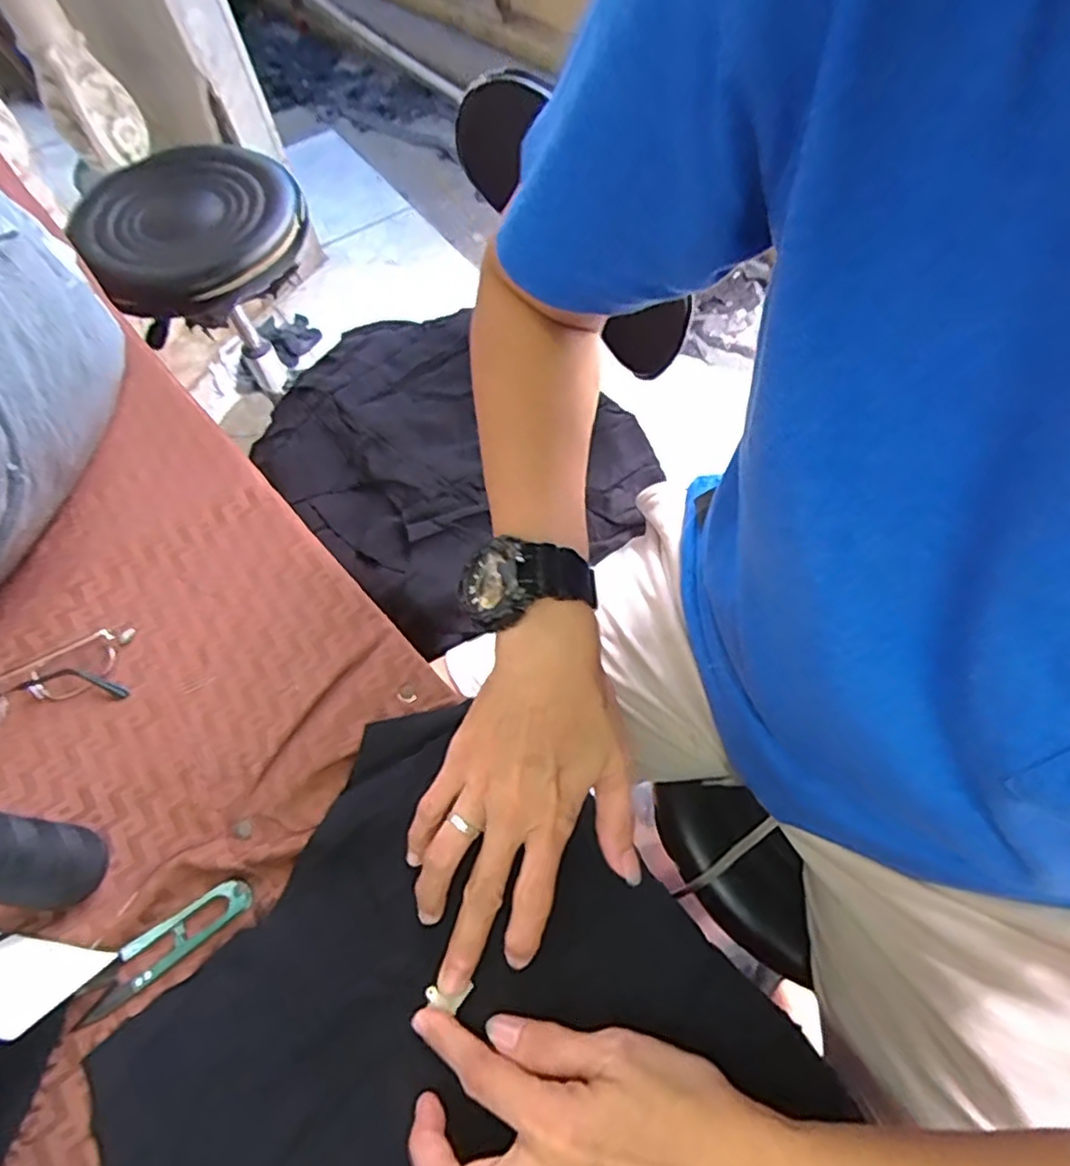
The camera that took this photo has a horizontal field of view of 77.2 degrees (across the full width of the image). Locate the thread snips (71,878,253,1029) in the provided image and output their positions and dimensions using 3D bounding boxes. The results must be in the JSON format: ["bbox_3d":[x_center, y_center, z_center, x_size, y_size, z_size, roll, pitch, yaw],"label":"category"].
[{"bbox_3d":[-0.200,0.194,0.359,0.099,0.007,0.023,-35,64,-15],"label":"thread snips"}]

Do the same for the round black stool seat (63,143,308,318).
[{"bbox_3d":[-0.475,-0.499,0.932,0.283,0.063,0.304,-1,63,3],"label":"round black stool seat"}]

